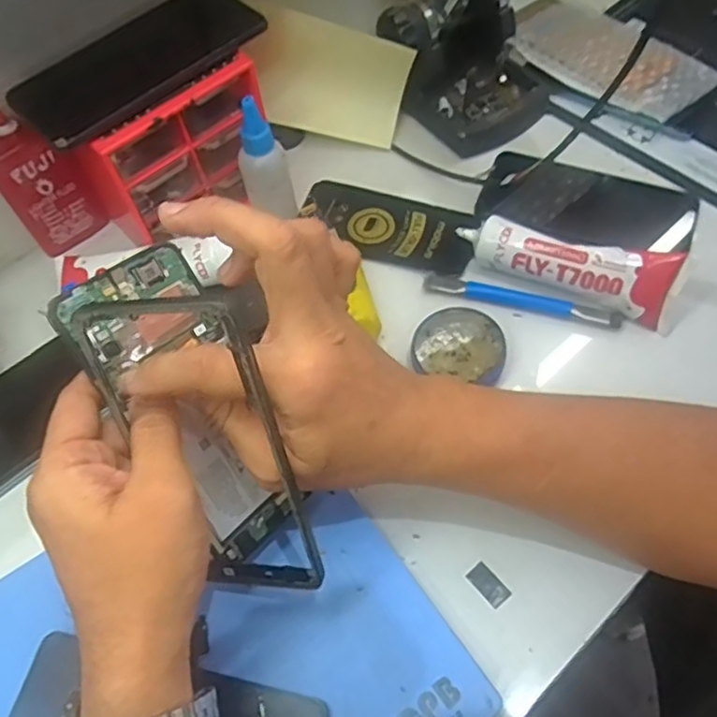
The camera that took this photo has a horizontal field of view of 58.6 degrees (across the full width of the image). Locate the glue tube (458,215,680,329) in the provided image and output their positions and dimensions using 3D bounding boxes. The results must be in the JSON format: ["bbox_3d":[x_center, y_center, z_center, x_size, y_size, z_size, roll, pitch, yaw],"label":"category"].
[{"bbox_3d":[0.144,-0.066,0.444,0.143,0.045,0.030,17,63,14],"label":"glue tube"}]

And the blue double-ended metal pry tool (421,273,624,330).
[{"bbox_3d":[0.116,-0.043,0.456,0.138,0.012,0.015,13,62,12],"label":"blue double-ended metal pry tool"}]

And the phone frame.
[{"bbox_3d":[-0.068,0.049,0.295,0.076,0.167,0.006,-4,31,15],"label":"phone frame"}]

